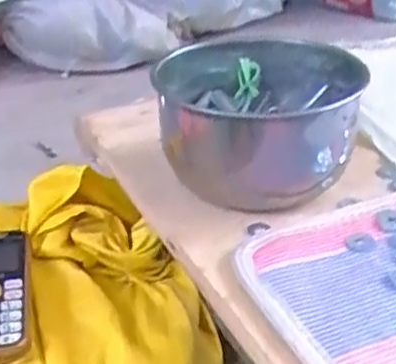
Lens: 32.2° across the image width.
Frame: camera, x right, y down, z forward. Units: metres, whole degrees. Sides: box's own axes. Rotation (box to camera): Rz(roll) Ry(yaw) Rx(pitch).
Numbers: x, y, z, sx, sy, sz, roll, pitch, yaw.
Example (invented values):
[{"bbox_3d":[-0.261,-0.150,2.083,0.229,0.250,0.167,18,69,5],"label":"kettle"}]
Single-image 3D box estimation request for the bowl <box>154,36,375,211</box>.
[{"bbox_3d":[0.051,-0.060,0.605,0.176,0.085,0.176,-1,32,1],"label":"bowl"}]

